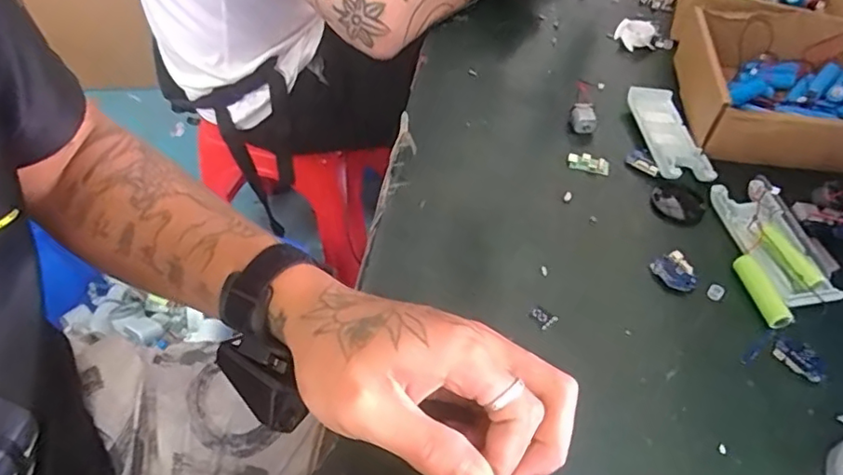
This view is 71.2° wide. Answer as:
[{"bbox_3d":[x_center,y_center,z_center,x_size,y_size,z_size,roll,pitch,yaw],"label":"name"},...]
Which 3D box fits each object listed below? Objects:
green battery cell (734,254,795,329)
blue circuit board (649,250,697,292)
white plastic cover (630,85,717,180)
[{"bbox_3d":[0.218,0.033,0.379,0.011,0.014,0.051,-6,51,-7],"label":"green battery cell"},{"bbox_3d":[0.169,0.023,0.392,0.021,0.008,0.027,-20,54,-18],"label":"blue circuit board"},{"bbox_3d":[0.199,-0.083,0.476,0.040,0.014,0.102,-4,50,-5],"label":"white plastic cover"}]

